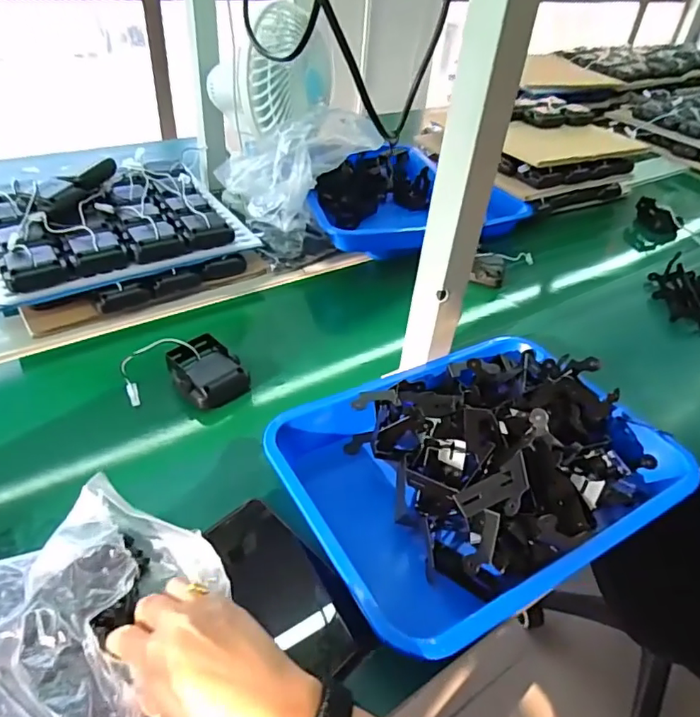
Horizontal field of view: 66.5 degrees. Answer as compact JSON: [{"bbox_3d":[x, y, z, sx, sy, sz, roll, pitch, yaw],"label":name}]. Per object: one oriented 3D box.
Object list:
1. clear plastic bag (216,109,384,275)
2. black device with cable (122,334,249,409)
[{"bbox_3d":[-0.078,-0.269,0.814,0.257,0.191,0.105,-28,50,-33],"label":"clear plastic bag"},{"bbox_3d":[-0.165,0.012,0.618,0.071,0.033,0.086,-27,50,-33],"label":"black device with cable"}]

